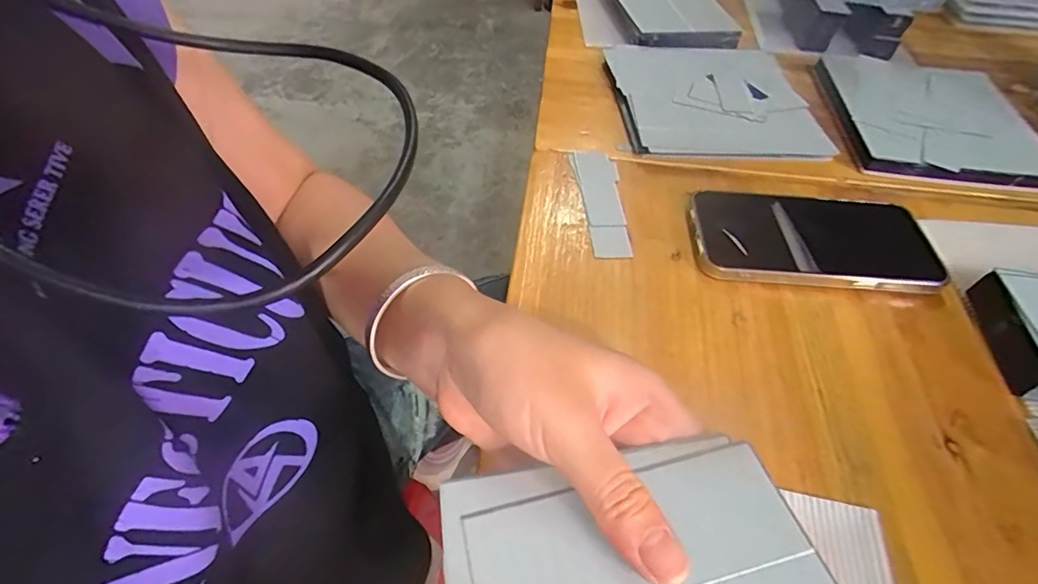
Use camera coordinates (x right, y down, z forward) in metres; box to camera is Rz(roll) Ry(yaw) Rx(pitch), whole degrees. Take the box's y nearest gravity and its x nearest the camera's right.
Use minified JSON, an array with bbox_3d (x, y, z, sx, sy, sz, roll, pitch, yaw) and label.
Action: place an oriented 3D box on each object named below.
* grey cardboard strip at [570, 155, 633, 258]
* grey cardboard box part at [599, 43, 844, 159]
[{"bbox_3d":[0.061,-0.067,0.363,0.031,0.004,0.107,-1,52,-4],"label":"grey cardboard strip"},{"bbox_3d":[0.170,-0.171,0.439,0.161,0.018,0.164,-1,52,-4],"label":"grey cardboard box part"}]

